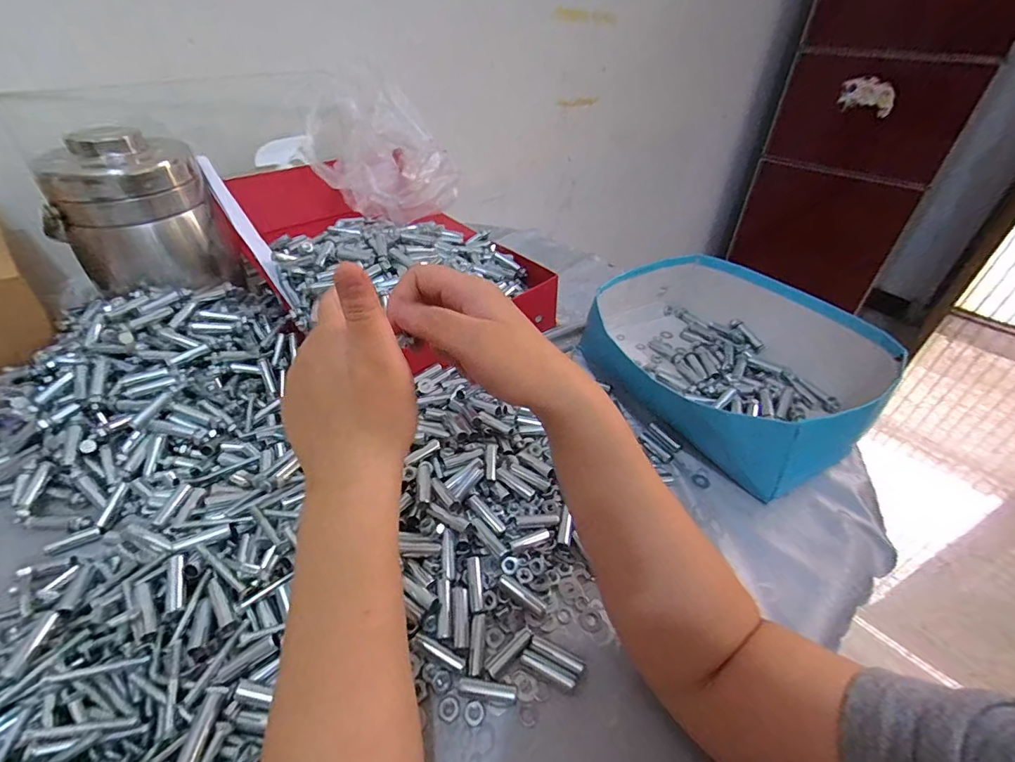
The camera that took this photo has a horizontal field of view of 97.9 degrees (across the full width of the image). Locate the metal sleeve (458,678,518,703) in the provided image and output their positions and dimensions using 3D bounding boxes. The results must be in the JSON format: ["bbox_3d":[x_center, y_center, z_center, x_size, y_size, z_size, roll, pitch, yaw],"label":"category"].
[{"bbox_3d":[-0.013,0.206,0.295,0.040,0.008,0.010,7,42,7],"label":"metal sleeve"}]

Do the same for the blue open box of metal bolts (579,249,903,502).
[{"bbox_3d":[0.241,-0.032,0.510,0.261,0.093,0.306,-20,45,-22],"label":"blue open box of metal bolts"}]

